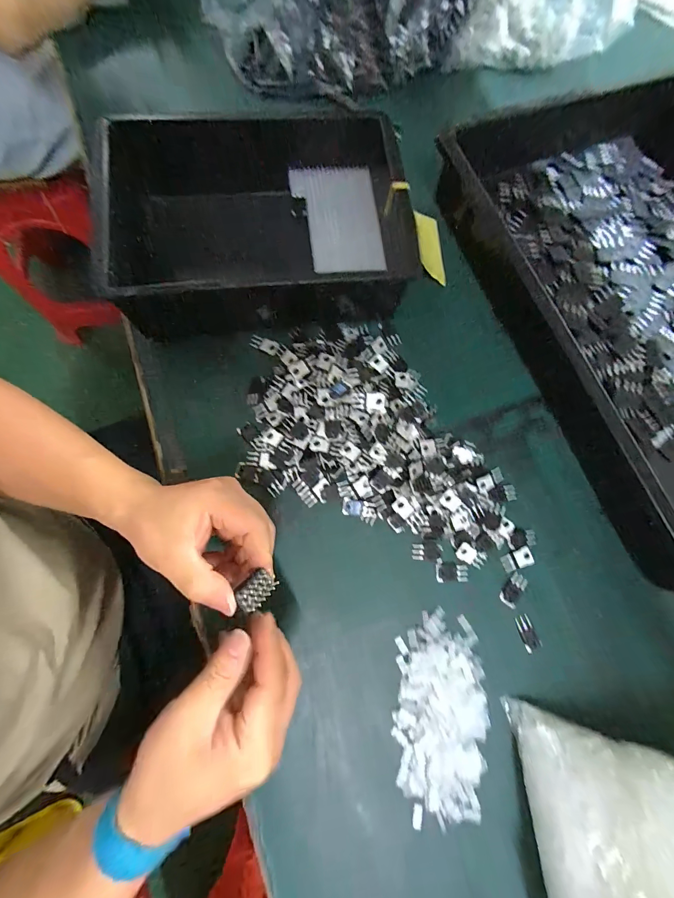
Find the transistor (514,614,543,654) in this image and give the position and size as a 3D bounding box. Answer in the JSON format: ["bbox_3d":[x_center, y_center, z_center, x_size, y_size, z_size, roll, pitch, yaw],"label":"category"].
[{"bbox_3d":[0.182,0.176,0.331,0.014,0.006,0.032,-14,79,-7],"label":"transistor"}]

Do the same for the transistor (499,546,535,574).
[{"bbox_3d":[0.178,0.109,0.347,0.031,0.004,0.019,-17,80,-7],"label":"transistor"}]

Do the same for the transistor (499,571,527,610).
[{"bbox_3d":[0.173,0.137,0.342,0.017,0.004,0.032,35,78,4],"label":"transistor"}]

